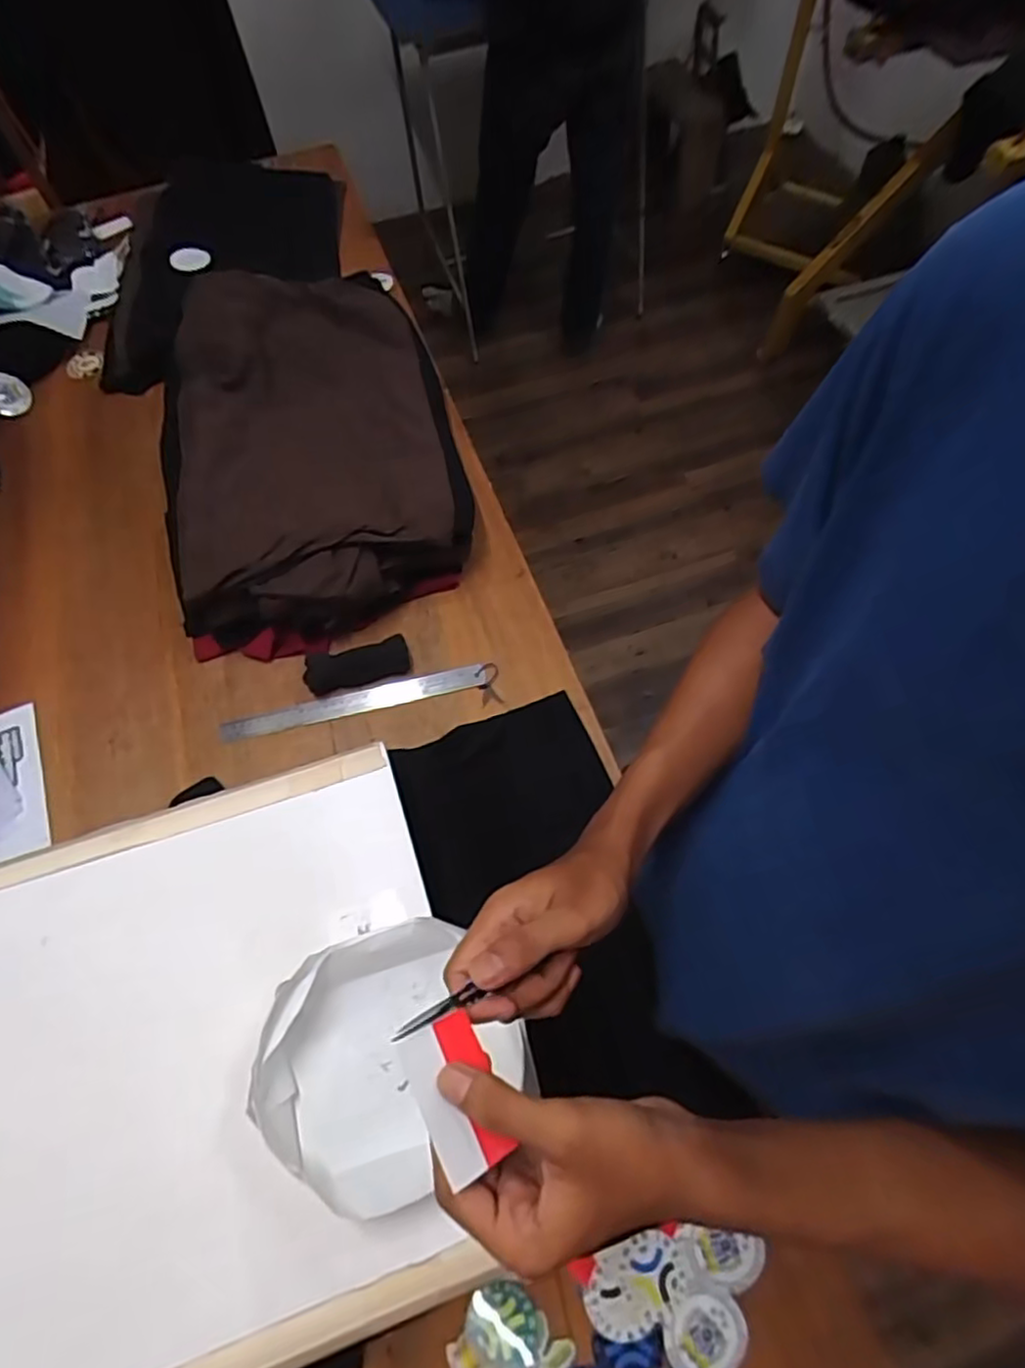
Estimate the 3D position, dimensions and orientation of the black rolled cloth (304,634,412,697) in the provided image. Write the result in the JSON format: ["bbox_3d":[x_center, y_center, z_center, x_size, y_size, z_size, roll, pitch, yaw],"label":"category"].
[{"bbox_3d":[-0.190,-0.024,0.807,0.123,0.025,0.047,-14,65,-4],"label":"black rolled cloth"}]

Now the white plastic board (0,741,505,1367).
[{"bbox_3d":[-0.294,0.296,0.491,0.491,0.023,0.396,-18,65,-6],"label":"white plastic board"}]

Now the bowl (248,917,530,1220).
[{"bbox_3d":[-0.090,0.268,0.473,0.178,0.053,0.161,-26,66,-9],"label":"bowl"}]

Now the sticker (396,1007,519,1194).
[{"bbox_3d":[-0.027,0.200,0.325,0.038,0.010,0.067,-24,65,-14],"label":"sticker"}]

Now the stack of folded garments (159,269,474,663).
[{"bbox_3d":[-0.253,-0.308,0.872,0.347,0.159,0.494,-8,64,-1],"label":"stack of folded garments"}]

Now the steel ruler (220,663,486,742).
[{"bbox_3d":[-0.191,0.023,0.802,0.316,0.005,0.029,-13,69,-4],"label":"steel ruler"}]

